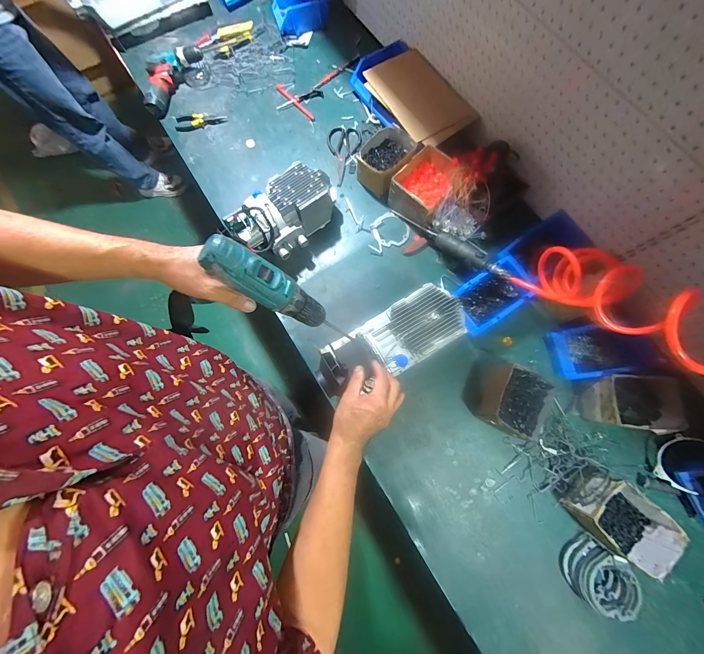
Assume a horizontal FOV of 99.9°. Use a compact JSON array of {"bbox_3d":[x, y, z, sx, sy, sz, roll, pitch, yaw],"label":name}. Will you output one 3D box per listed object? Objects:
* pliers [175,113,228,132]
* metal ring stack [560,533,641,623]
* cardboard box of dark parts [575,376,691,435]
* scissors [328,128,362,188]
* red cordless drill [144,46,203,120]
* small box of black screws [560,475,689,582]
[{"bbox_3d":[-0.469,-0.637,0.914,0.152,0.028,0.055,-3,77,0],"label":"pliers"},{"bbox_3d":[0.509,0.516,0.603,0.109,0.064,0.129,-38,80,-8],"label":"metal ring stack"},{"bbox_3d":[0.617,0.170,0.664,0.151,0.091,0.114,2,77,1],"label":"cardboard box of dark parts"},{"bbox_3d":[-0.027,-0.514,0.879,0.101,0.018,0.194,4,77,1],"label":"scissors"},{"bbox_3d":[-0.547,-0.759,0.911,0.178,0.092,0.183,-6,77,-1],"label":"red cordless drill"},{"bbox_3d":[0.552,0.393,0.613,0.147,0.099,0.120,41,81,9],"label":"small box of black screws"}]

